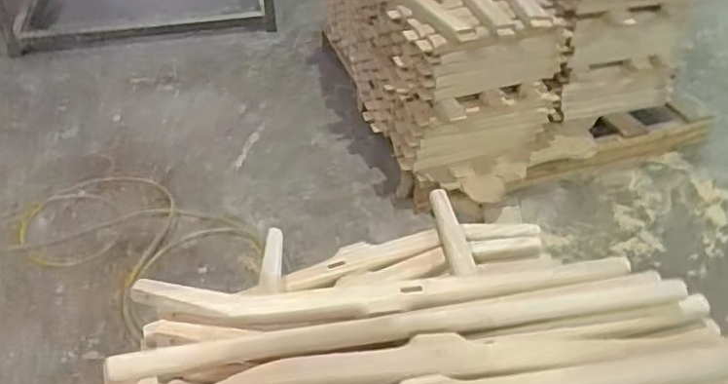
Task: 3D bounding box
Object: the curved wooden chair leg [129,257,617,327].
[{"bbox_3d":[0.040,0.155,0.920,0.786,0.044,0.110,-4,42,-5],"label":"curved wooden chair leg"}]

